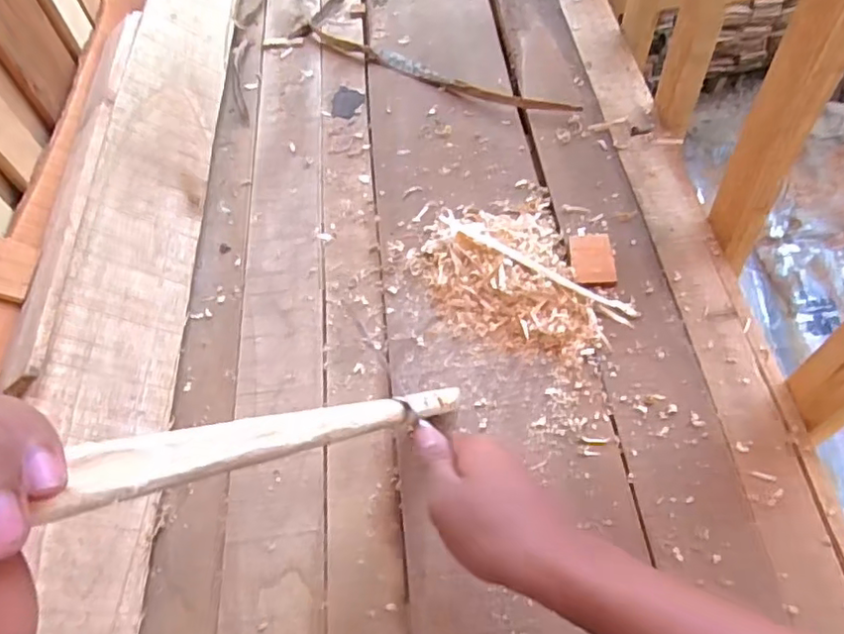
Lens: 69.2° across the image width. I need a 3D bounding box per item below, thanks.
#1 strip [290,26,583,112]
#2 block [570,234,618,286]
[{"bbox_3d":[-0.001,-0.338,0.839,0.438,0.008,0.040,26,63,19],"label":"strip"},{"bbox_3d":[0.179,-0.061,0.641,0.043,0.007,0.064,-1,58,3],"label":"block"}]

